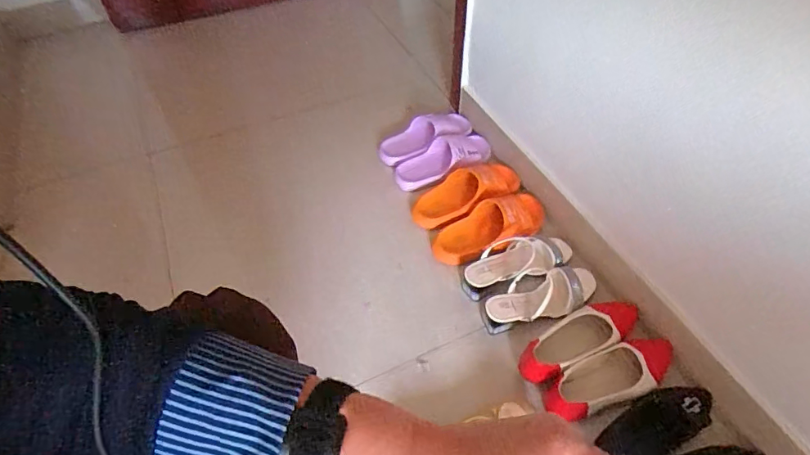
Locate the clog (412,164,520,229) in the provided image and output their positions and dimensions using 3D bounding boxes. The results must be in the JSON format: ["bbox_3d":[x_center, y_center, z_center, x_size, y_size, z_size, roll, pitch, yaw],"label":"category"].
[{"bbox_3d":[0.139,-0.085,1.076,0.259,0.070,0.107,-22,54,-15],"label":"clog"}]

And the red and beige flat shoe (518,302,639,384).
[{"bbox_3d":[0.297,0.198,0.848,0.241,0.048,0.079,-25,55,-16],"label":"red and beige flat shoe"}]

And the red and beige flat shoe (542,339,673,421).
[{"bbox_3d":[0.346,0.251,0.814,0.204,0.050,0.083,-17,53,-11],"label":"red and beige flat shoe"}]

